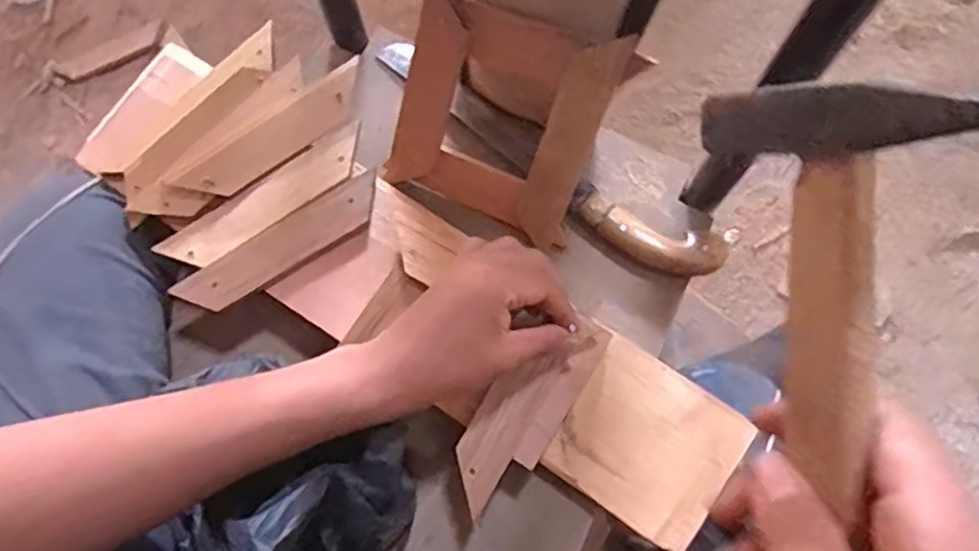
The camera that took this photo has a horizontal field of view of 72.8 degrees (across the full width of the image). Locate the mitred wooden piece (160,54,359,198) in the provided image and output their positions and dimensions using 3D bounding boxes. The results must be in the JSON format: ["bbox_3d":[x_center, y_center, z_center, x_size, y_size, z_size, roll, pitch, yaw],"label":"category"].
[{"bbox_3d":[-0.161,-0.105,0.502,0.159,0.013,0.038,-35,78,-8],"label":"mitred wooden piece"}]

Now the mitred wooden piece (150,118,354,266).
[{"bbox_3d":[-0.165,-0.055,0.497,0.167,0.011,0.037,-34,78,-8],"label":"mitred wooden piece"}]

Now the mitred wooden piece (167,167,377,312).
[{"bbox_3d":[-0.151,-0.023,0.488,0.161,0.008,0.037,-32,78,-7],"label":"mitred wooden piece"}]

